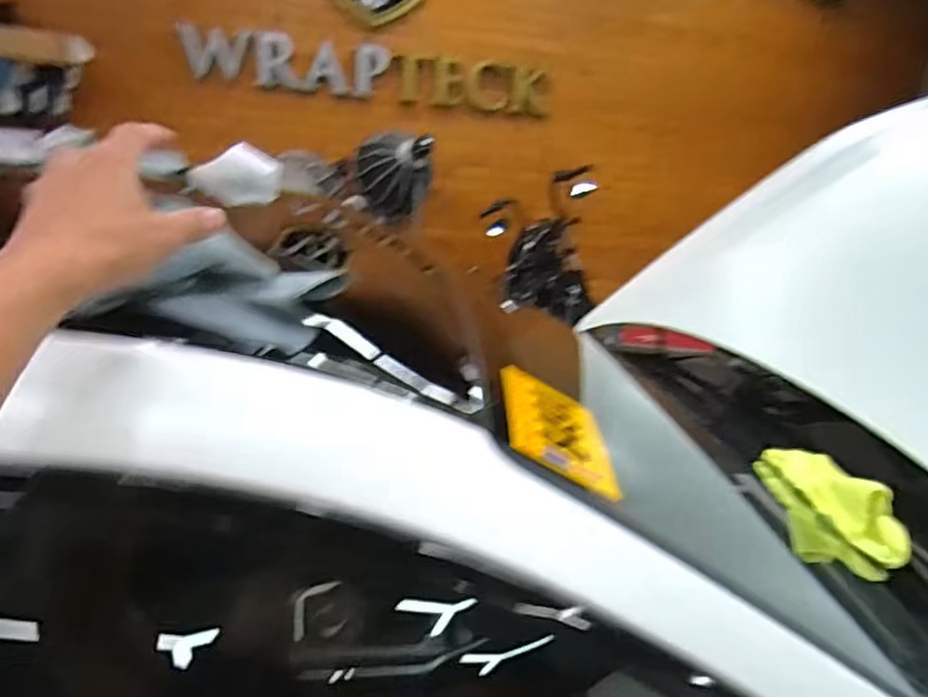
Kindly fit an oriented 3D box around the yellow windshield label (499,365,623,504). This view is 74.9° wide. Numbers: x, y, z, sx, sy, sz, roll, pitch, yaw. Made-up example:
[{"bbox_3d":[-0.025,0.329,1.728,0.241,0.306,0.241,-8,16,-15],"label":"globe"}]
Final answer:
[{"bbox_3d":[0.080,0.068,0.517,0.102,0.008,0.138,26,24,-15],"label":"yellow windshield label"}]

